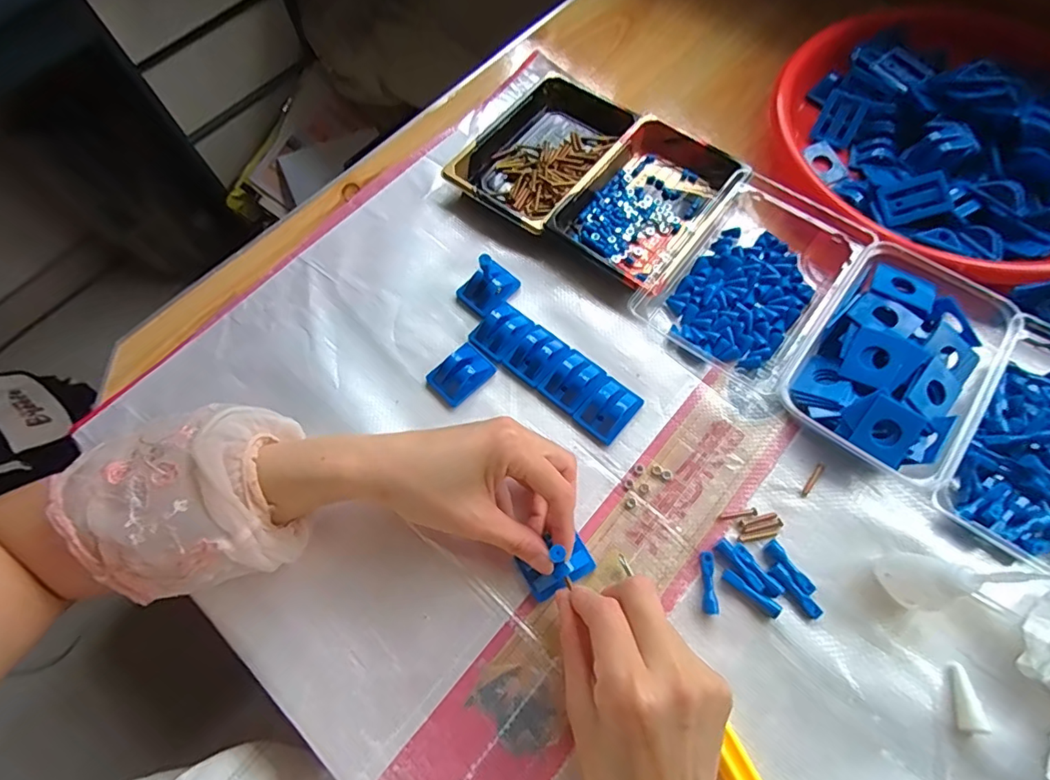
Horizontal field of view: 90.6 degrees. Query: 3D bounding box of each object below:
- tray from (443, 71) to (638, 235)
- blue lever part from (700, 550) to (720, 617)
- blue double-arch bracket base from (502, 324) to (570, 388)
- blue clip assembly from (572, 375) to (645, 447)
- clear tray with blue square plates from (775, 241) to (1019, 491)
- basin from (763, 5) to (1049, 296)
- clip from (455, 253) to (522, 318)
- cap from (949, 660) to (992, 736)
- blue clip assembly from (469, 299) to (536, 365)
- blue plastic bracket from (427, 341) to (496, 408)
[{"bbox_3d":[0.017,-0.220,0.472,0.109,0.022,0.171,33,71,15],"label":"tray"},{"bbox_3d":[0.116,0.122,0.330,0.008,0.008,0.038,1,66,2],"label":"blue lever part"},{"bbox_3d":[0.010,-0.027,0.395,0.035,0.014,0.043,40,73,17],"label":"blue double-arch bracket base"},{"bbox_3d":[0.062,0.012,0.375,0.033,0.018,0.045,39,72,17],"label":"blue clip assembly"},{"bbox_3d":[0.258,-0.020,0.369,0.108,0.037,0.161,36,72,16],"label":"clear tray with blue square plates"},{"bbox_3d":[0.371,-0.220,0.444,0.284,0.062,0.284,-1,66,1],"label":"basin"},{"bbox_3d":[-0.029,-0.089,0.406,0.035,0.040,0.043,40,73,17],"label":"clip"},{"bbox_3d":[0.252,0.175,0.296,0.013,0.011,0.035,8,54,5],"label":"cap"},{"bbox_3d":[-0.017,-0.046,0.401,0.044,0.016,0.036,-42,72,-16],"label":"blue clip assembly"},{"bbox_3d":[-0.049,-0.013,0.392,0.044,0.015,0.033,-42,71,-15],"label":"blue plastic bracket"}]

